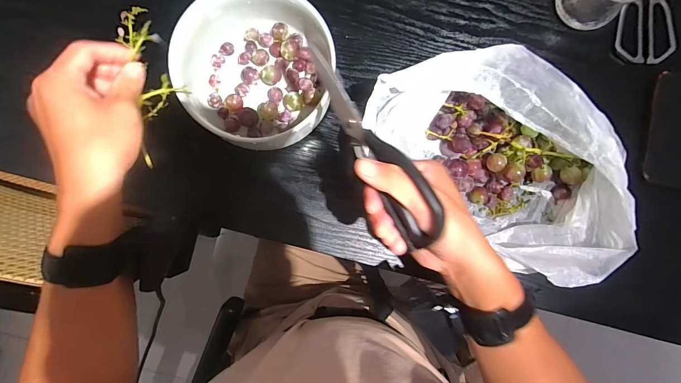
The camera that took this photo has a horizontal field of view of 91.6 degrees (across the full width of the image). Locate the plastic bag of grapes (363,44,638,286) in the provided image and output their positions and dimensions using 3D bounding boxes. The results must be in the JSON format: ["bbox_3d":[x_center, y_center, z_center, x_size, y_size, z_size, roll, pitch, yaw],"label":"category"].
[{"bbox_3d":[0.202,-0.048,0.393,0.314,0.091,0.188,44,86,1],"label":"plastic bag of grapes"}]

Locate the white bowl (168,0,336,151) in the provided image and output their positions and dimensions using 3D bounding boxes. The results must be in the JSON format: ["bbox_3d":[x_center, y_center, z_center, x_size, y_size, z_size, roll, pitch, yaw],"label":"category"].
[{"bbox_3d":[-0.098,-0.144,0.391,0.163,0.077,0.188,15,86,-1],"label":"white bowl"}]

